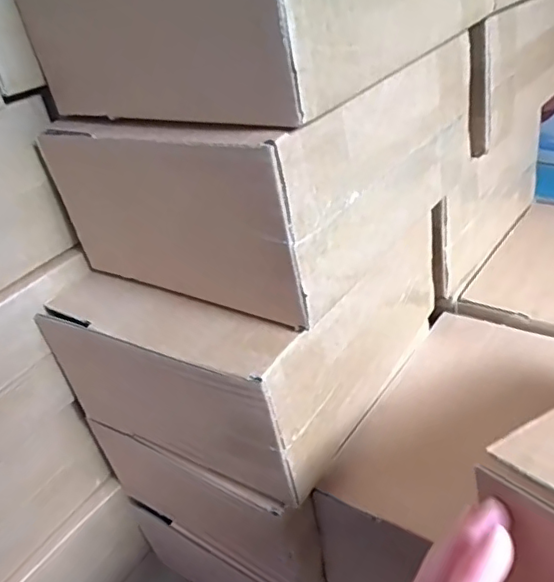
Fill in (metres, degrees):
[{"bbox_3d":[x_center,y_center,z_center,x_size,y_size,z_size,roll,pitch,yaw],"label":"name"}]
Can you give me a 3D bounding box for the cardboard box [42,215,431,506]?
[{"bbox_3d":[-0.022,0.017,0.509,0.234,0.133,0.251,17,42,30],"label":"cardboard box"}]

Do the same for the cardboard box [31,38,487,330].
[{"bbox_3d":[-0.005,-0.112,0.462,0.230,0.144,0.302,21,44,34],"label":"cardboard box"}]

